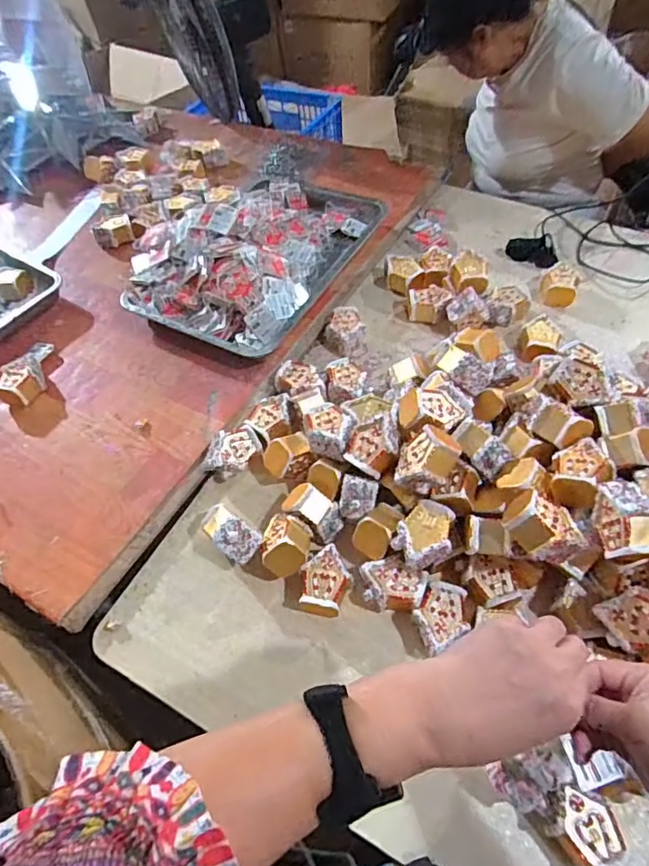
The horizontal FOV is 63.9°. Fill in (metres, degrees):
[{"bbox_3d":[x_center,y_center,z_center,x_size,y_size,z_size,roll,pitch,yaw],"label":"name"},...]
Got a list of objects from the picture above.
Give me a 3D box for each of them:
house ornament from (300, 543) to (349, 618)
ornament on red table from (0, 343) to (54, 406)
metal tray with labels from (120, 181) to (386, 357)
[{"bbox_3d":[0.002,0.193,0.675,0.059,0.049,0.085,9,56,11],"label":"house ornament"},{"bbox_3d":[-0.510,-0.114,0.902,0.064,0.039,0.136,8,56,10],"label":"ornament on red table"},{"bbox_3d":[-0.114,-0.379,1.015,0.318,0.082,0.514,25,61,20],"label":"metal tray with labels"}]

